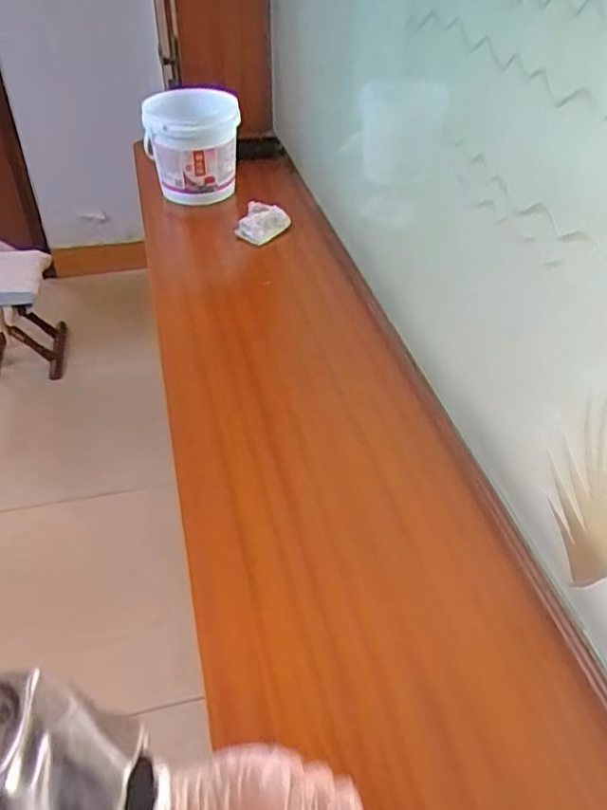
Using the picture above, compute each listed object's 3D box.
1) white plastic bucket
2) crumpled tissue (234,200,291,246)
[{"bbox_3d":[-0.207,-0.497,1.233,0.181,0.180,0.172,-9,40,-8],"label":"white plastic bucket"},{"bbox_3d":[-0.069,-0.313,1.114,0.097,0.064,0.040,-13,41,-12],"label":"crumpled tissue"}]

